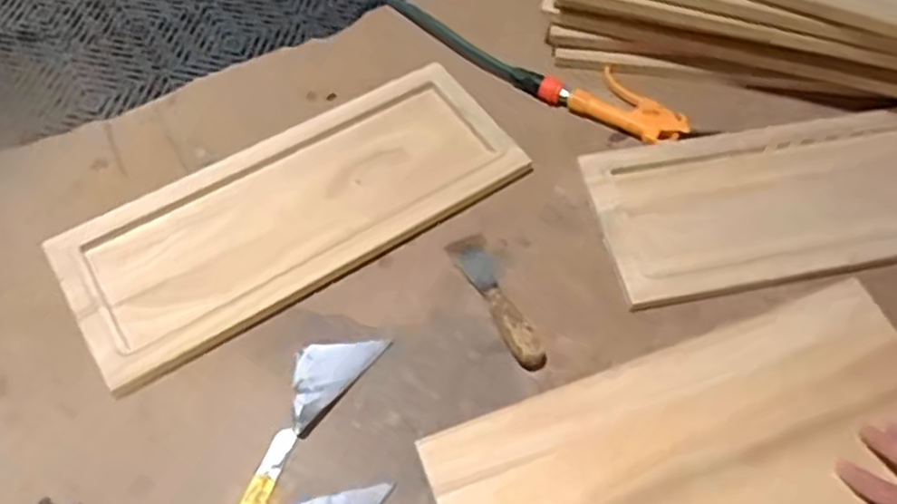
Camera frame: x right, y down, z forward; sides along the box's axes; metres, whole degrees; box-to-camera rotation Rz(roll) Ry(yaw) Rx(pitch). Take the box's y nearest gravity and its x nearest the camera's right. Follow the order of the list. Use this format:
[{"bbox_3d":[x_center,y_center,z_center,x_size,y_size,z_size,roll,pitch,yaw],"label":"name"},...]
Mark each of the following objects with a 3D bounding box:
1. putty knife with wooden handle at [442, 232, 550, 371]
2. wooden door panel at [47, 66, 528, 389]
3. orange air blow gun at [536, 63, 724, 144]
[{"bbox_3d":[0.048,0.042,0.658,0.035,0.025,0.152,-23,61,-14],"label":"putty knife with wooden handle"},{"bbox_3d":[-0.152,-0.052,0.701,0.454,0.022,0.204,-29,62,-17],"label":"wooden door panel"},{"bbox_3d":[0.201,-0.169,0.792,0.187,0.033,0.081,28,61,16],"label":"orange air blow gun"}]

